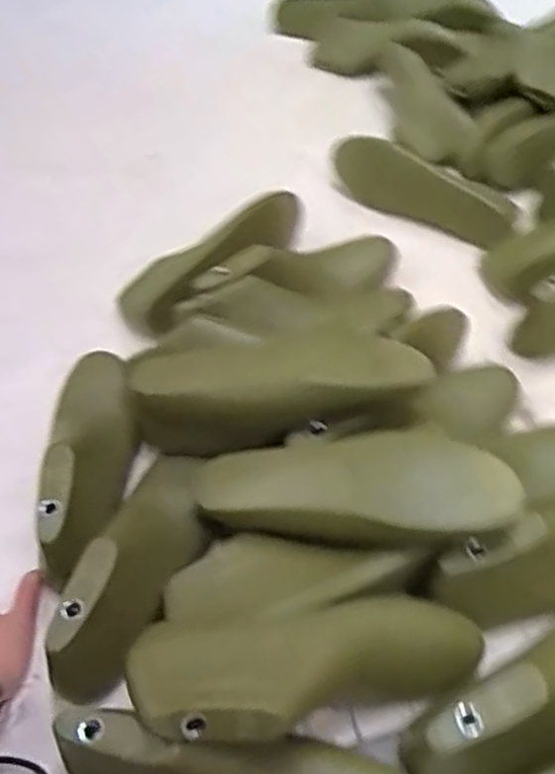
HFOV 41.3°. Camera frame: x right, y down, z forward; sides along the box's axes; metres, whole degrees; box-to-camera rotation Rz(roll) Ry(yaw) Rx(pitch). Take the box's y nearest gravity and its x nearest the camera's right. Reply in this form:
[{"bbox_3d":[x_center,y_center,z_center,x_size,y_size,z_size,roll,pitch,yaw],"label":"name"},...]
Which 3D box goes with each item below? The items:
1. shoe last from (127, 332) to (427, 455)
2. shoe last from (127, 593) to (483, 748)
[{"bbox_3d":[-0.002,0.004,0.657,0.256,0.078,0.098,-6,49,-3],"label":"shoe last"},{"bbox_3d":[0.023,0.192,0.512,0.246,0.082,0.092,1,46,-24],"label":"shoe last"}]

